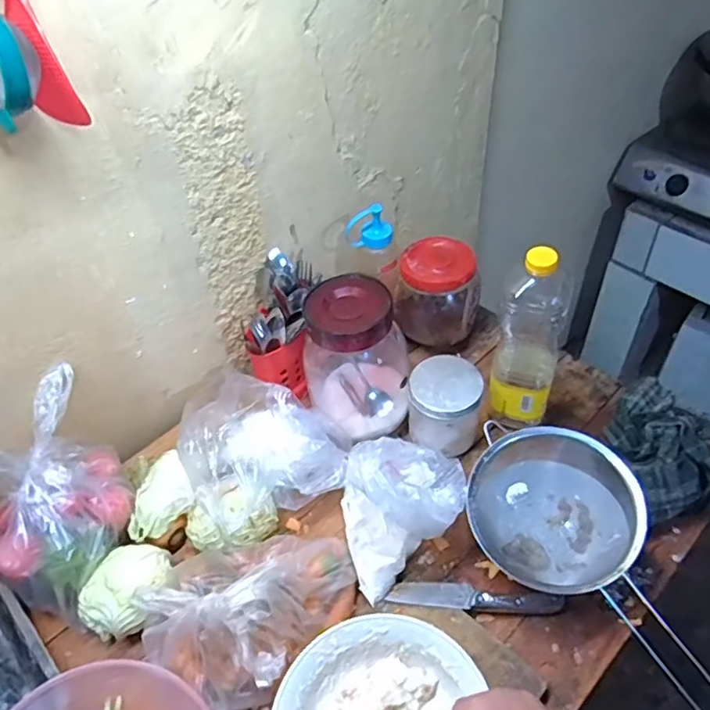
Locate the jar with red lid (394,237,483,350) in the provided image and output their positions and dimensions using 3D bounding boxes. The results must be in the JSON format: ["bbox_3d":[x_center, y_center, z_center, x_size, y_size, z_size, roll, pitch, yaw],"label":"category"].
[{"bbox_3d":[0.118,-0.083,0.857,0.109,0.127,0.103,-2,45,2],"label":"jar with red lid"}]

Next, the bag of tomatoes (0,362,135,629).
[{"bbox_3d":[-0.331,0.150,0.645,0.144,0.140,0.202,-25,49,-19],"label":"bag of tomatoes"}]

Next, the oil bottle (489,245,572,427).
[{"bbox_3d":[0.211,-0.025,0.717,0.069,0.251,0.084,15,48,19],"label":"oil bottle"}]

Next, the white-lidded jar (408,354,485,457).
[{"bbox_3d":[0.111,0.065,0.750,0.084,0.099,0.079,-2,45,2],"label":"white-lidded jar"}]

